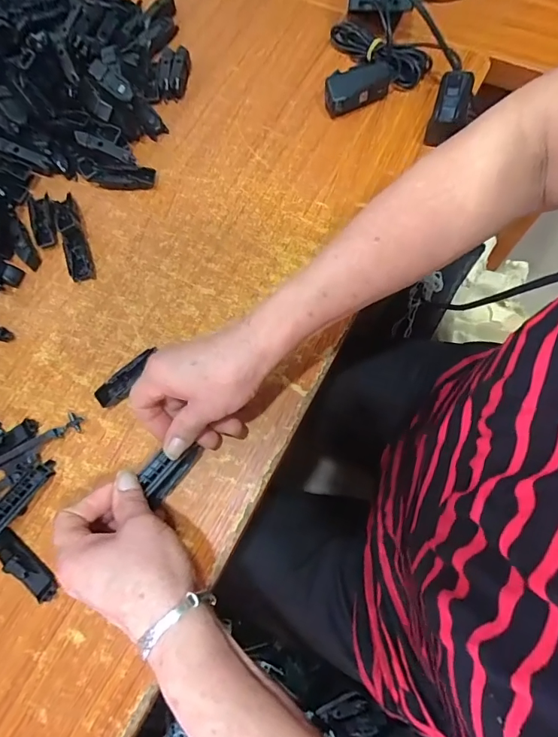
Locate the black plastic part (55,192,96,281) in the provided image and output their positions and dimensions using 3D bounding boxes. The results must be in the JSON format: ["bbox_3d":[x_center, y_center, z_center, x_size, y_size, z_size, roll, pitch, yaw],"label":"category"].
[{"bbox_3d":[-0.209,-0.135,0.434,0.025,0.026,0.098,-22,72,-5],"label":"black plastic part"}]

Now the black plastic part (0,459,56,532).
[{"bbox_3d":[-0.218,0.110,0.352,0.019,0.008,0.081,30,60,11],"label":"black plastic part"}]

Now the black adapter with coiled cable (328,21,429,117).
[{"bbox_3d":[0.108,-0.326,0.470,0.106,0.035,0.109,5,72,4],"label":"black adapter with coiled cable"}]

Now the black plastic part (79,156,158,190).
[{"bbox_3d":[-0.176,-0.207,0.461,0.086,0.015,0.026,11,72,6],"label":"black plastic part"}]

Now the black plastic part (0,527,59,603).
[{"bbox_3d":[-0.204,0.157,0.339,0.068,0.019,0.018,36,77,13],"label":"black plastic part"}]

